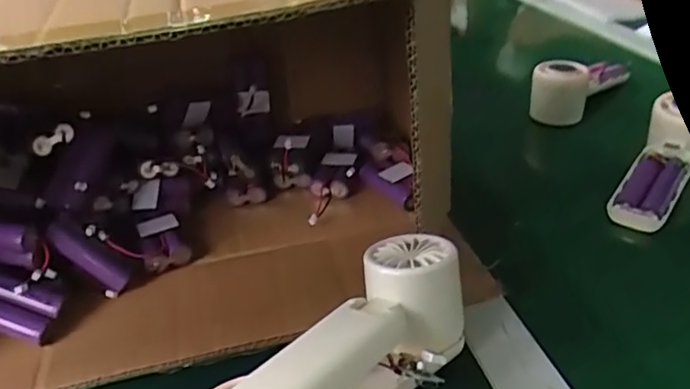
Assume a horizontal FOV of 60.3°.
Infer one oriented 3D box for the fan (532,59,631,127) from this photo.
[{"bbox_3d":[0.271,-0.129,0.683,0.053,0.075,0.165,21,40,35],"label":"fan"}]

